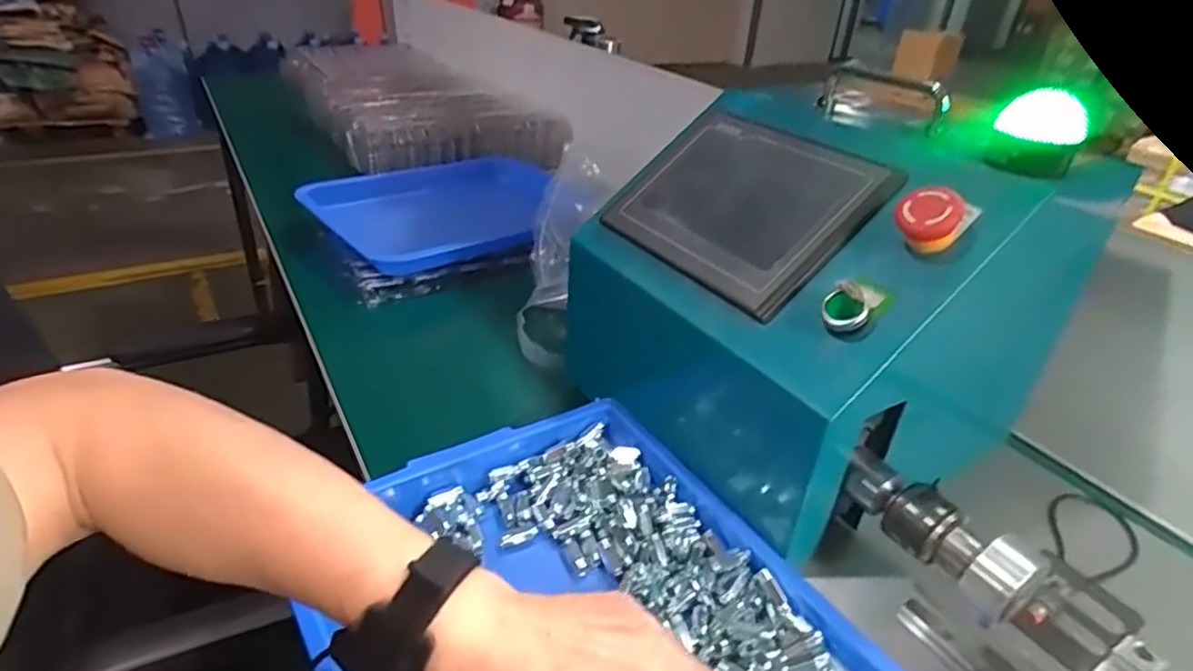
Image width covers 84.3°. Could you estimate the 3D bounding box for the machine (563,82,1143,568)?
[{"bbox_3d":[0.170,-0.050,0.557,0.261,0.281,0.335,-16,37,-29],"label":"machine"}]

